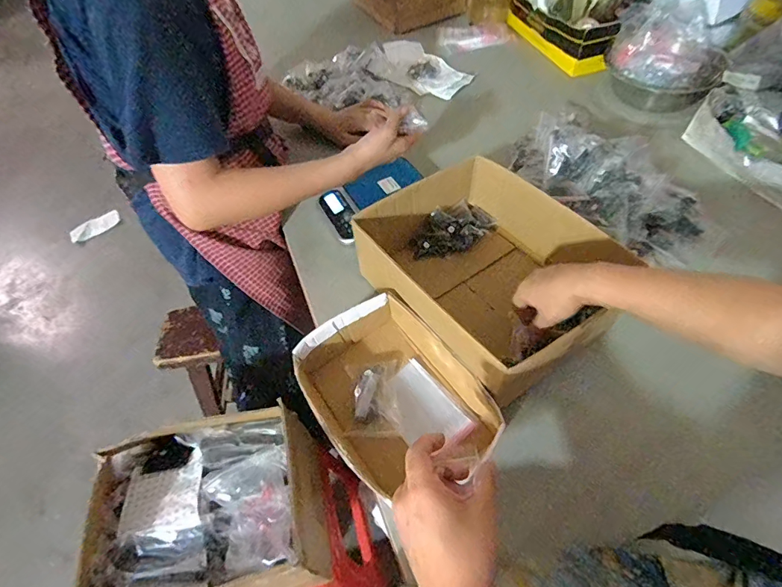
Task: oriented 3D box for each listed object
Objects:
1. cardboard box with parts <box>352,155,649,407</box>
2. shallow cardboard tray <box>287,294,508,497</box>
[{"bbox_3d":[0.136,-0.036,0.629,0.261,0.133,0.331,-32,57,-18],"label":"cardboard box with parts"},{"bbox_3d":[-0.002,0.128,0.558,0.178,0.078,0.237,-31,57,-17],"label":"shallow cardboard tray"}]

